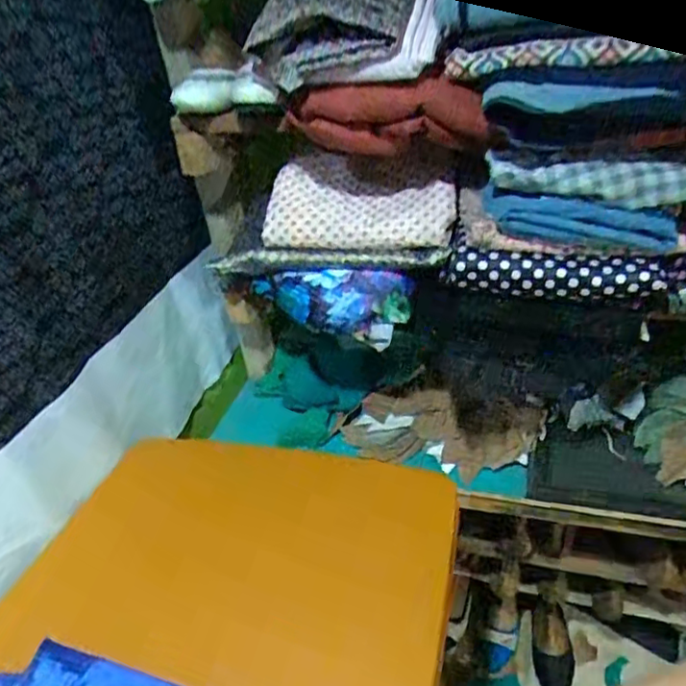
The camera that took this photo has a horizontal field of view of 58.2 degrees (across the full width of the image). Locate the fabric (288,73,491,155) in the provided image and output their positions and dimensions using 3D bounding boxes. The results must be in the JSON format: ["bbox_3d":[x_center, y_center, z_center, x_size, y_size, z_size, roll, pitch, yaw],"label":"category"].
[{"bbox_3d":[0.050,-0.259,0.715,0.243,0.093,0.074,10,38,25],"label":"fabric"}]

